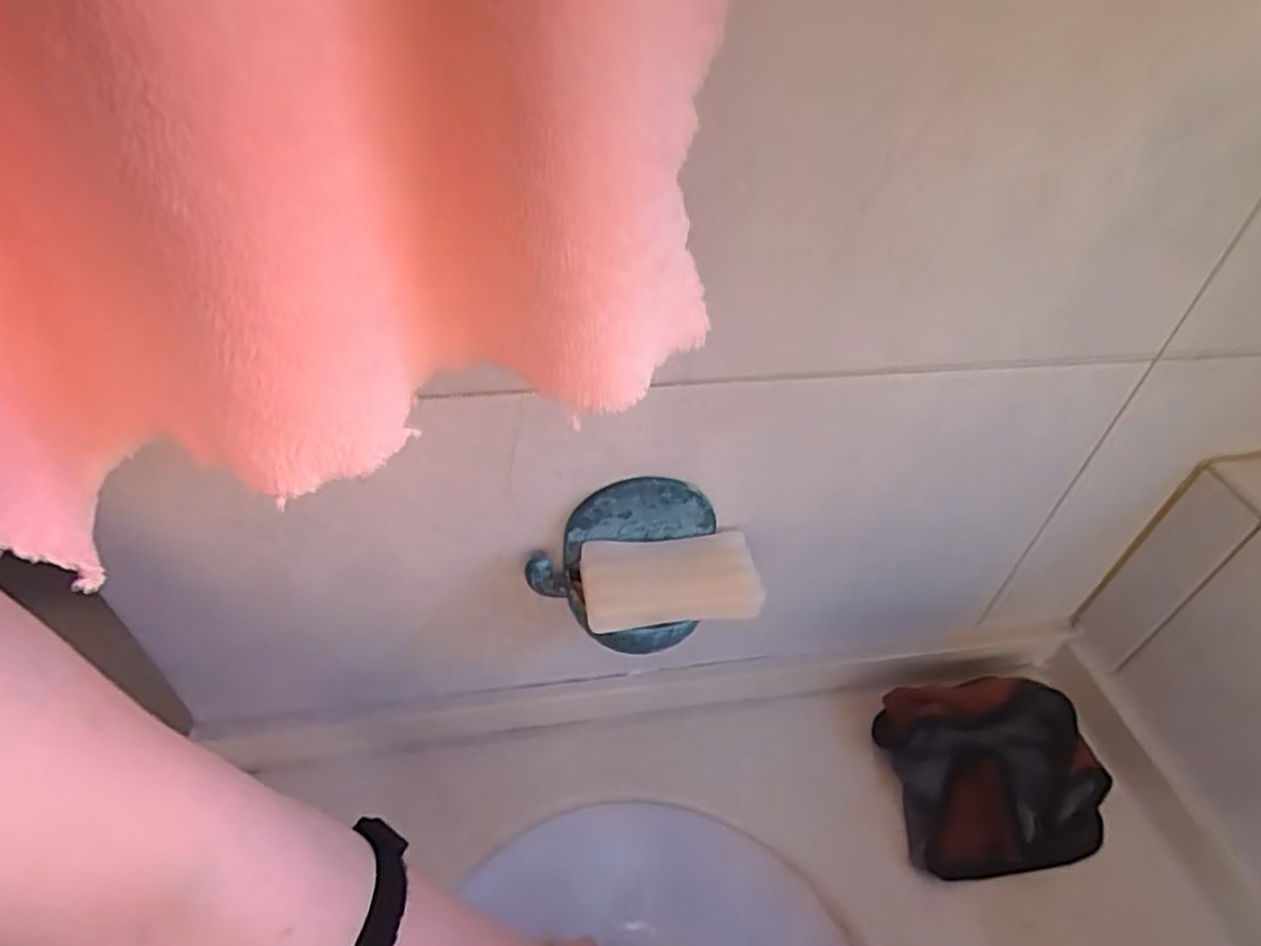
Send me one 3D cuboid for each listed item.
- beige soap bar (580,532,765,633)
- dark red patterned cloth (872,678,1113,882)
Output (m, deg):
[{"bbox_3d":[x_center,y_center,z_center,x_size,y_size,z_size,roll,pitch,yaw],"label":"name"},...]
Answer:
[{"bbox_3d":[0.024,0.061,0.408,0.101,0.018,0.051,-5,44,-10],"label":"beige soap bar"},{"bbox_3d":[0.279,0.220,0.520,0.165,0.041,0.128,-1,43,-6],"label":"dark red patterned cloth"}]

